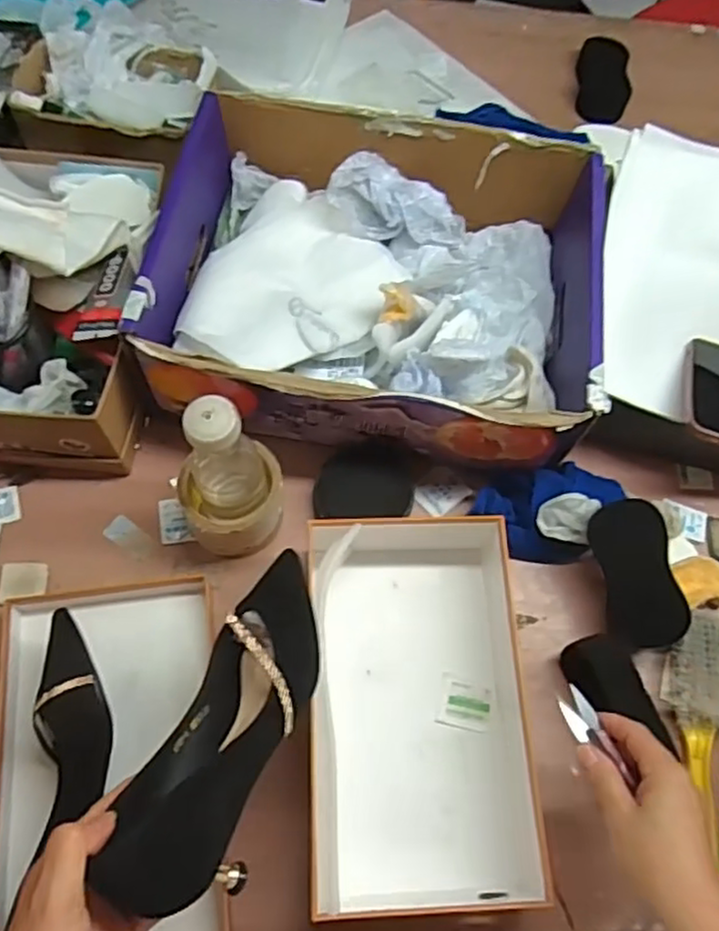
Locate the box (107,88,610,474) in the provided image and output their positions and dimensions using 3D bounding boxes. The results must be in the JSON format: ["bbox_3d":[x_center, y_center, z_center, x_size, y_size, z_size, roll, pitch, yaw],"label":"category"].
[{"bbox_3d":[0.020,-0.187,0.685,0.392,0.116,0.332,10,66,1],"label":"box"}]

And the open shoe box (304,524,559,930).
[{"bbox_3d":[0.050,0.189,0.582,0.179,0.074,0.301,-1,66,-4],"label":"open shoe box"}]

